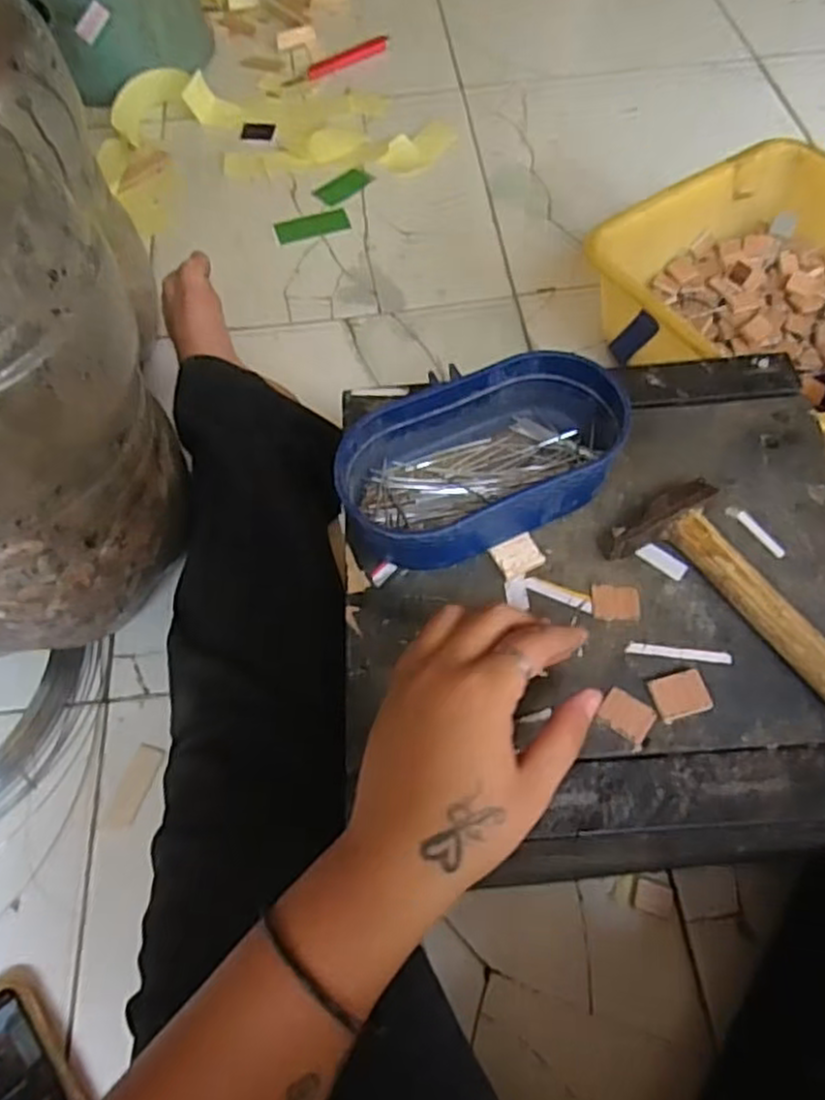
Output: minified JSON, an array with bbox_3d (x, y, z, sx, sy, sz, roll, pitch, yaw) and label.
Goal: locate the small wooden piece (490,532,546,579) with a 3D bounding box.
[{"bbox_3d":[0.056,0.003,0.386,0.025,0.004,0.021,-25,63,-11],"label":"small wooden piece"}]

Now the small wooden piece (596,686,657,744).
[{"bbox_3d":[0.101,0.077,0.340,0.023,0.004,0.019,30,66,17],"label":"small wooden piece"}]

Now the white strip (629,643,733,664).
[{"bbox_3d":[0.131,0.051,0.357,0.050,0.004,0.006,6,61,6],"label":"white strip"}]

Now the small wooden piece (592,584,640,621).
[{"bbox_3d":[0.105,0.027,0.371,0.024,0.004,0.019,6,61,5],"label":"small wooden piece"}]

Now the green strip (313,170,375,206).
[{"bbox_3d":[-0.084,-0.446,0.889,0.072,0.006,0.038,-40,69,-21],"label":"green strip"}]

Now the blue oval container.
[{"bbox_3d":[0.037,-0.049,0.394,0.152,0.054,0.095,-25,63,-12],"label":"blue oval container"}]

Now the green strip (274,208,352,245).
[{"bbox_3d":[-0.118,-0.381,0.850,0.087,0.004,0.038,-16,62,-10],"label":"green strip"}]

